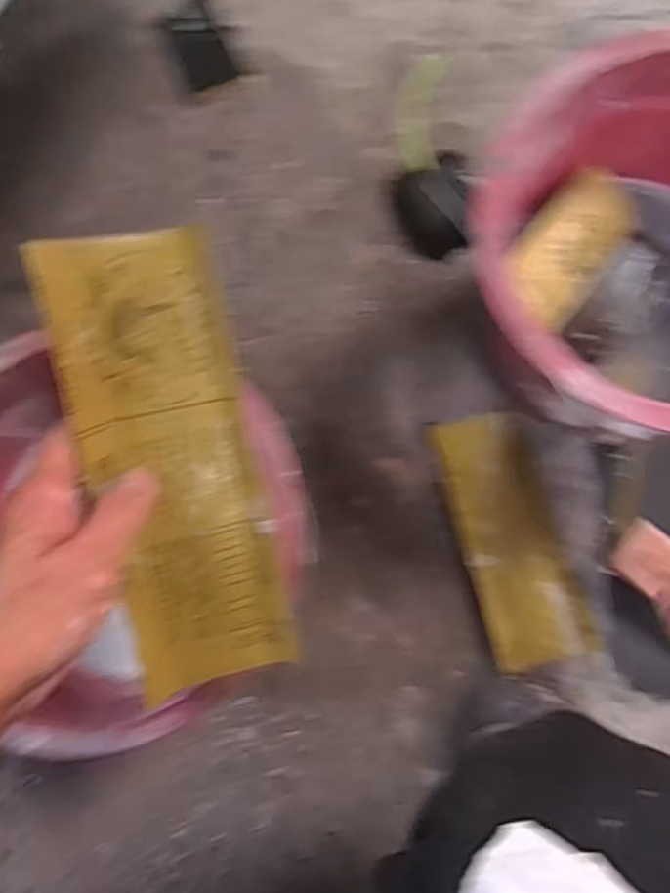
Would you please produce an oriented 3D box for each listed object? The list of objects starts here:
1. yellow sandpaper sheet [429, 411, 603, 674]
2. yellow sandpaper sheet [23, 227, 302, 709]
[{"bbox_3d":[0.160,0.083,0.633,0.088,0.006,0.227,-14,80,-3],"label":"yellow sandpaper sheet"},{"bbox_3d":[-0.077,0.013,0.339,0.079,0.013,0.223,-16,105,-23],"label":"yellow sandpaper sheet"}]

